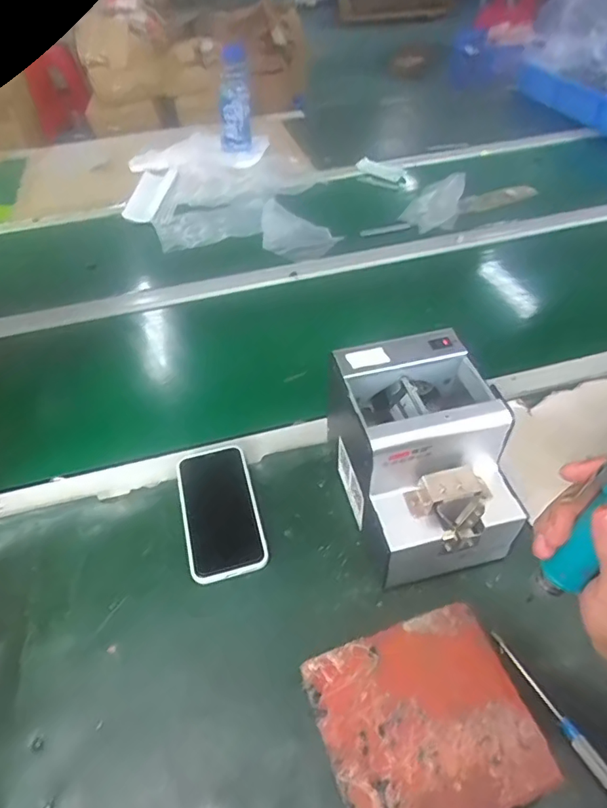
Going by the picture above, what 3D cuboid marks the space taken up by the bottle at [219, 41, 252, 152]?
[{"bbox_3d":[-0.149,-0.642,1.096,0.058,0.205,0.070,-17,47,-12],"label":"bottle"}]

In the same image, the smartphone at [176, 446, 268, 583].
[{"bbox_3d":[-0.085,0.107,0.528,0.075,0.016,0.147,-13,48,-9],"label":"smartphone"}]

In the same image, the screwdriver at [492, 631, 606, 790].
[{"bbox_3d":[0.193,0.234,0.401,0.012,0.012,0.124,-21,49,-15],"label":"screwdriver"}]

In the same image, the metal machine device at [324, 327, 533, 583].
[{"bbox_3d":[0.109,0.049,0.476,0.126,0.145,0.169,-13,48,-8],"label":"metal machine device"}]

